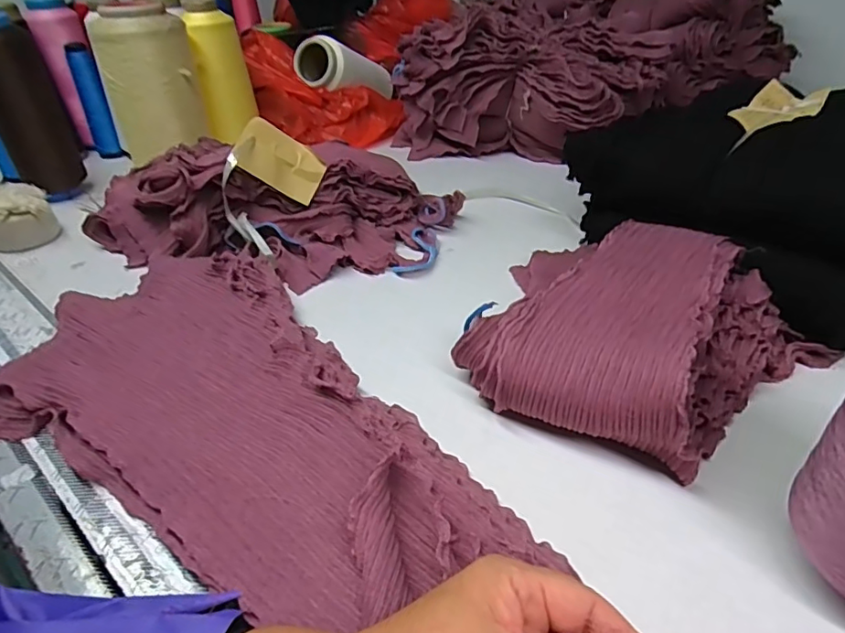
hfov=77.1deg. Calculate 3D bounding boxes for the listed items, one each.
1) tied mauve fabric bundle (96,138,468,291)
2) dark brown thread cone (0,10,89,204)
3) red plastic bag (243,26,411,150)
[{"bbox_3d":[-0.173,-0.133,0.606,0.401,0.096,0.201,6,37,11],"label":"tied mauve fabric bundle"},{"bbox_3d":[-0.508,-0.267,0.681,0.082,0.208,0.097,-23,41,-25],"label":"dark brown thread cone"},{"bbox_3d":[-0.170,-0.378,0.887,0.237,0.144,0.169,-22,41,-24],"label":"red plastic bag"}]

